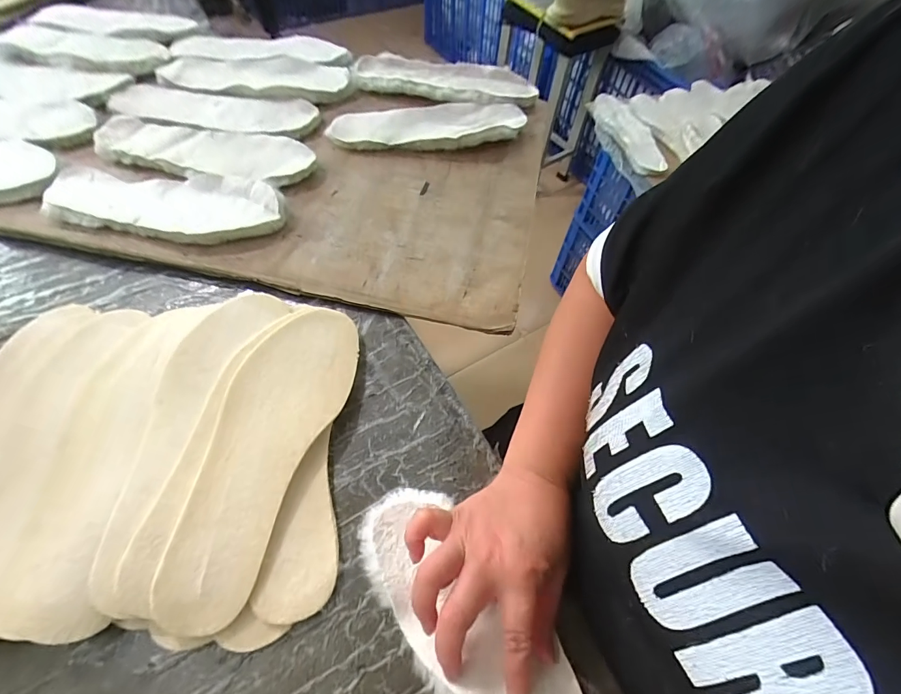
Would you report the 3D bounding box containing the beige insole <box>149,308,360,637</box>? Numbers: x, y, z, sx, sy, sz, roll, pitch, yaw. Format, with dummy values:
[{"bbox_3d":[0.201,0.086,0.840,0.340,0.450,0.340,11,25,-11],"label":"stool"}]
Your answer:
[{"bbox_3d":[-0.154,0.077,0.348,0.092,0.008,0.265,20,59,-10],"label":"beige insole"}]

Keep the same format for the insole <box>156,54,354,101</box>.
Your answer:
[{"bbox_3d":[-0.282,-0.392,0.602,0.268,0.024,0.090,2,57,-3],"label":"insole"}]

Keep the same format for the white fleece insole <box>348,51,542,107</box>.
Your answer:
[{"bbox_3d":[-0.006,-0.402,0.629,0.281,0.029,0.092,0,57,-4],"label":"white fleece insole"}]

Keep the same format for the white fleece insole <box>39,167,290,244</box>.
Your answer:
[{"bbox_3d":[-0.323,-0.165,0.472,0.258,0.026,0.092,10,59,2],"label":"white fleece insole"}]

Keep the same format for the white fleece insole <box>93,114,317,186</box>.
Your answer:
[{"bbox_3d":[-0.309,-0.245,0.529,0.263,0.029,0.085,12,59,3],"label":"white fleece insole"}]

